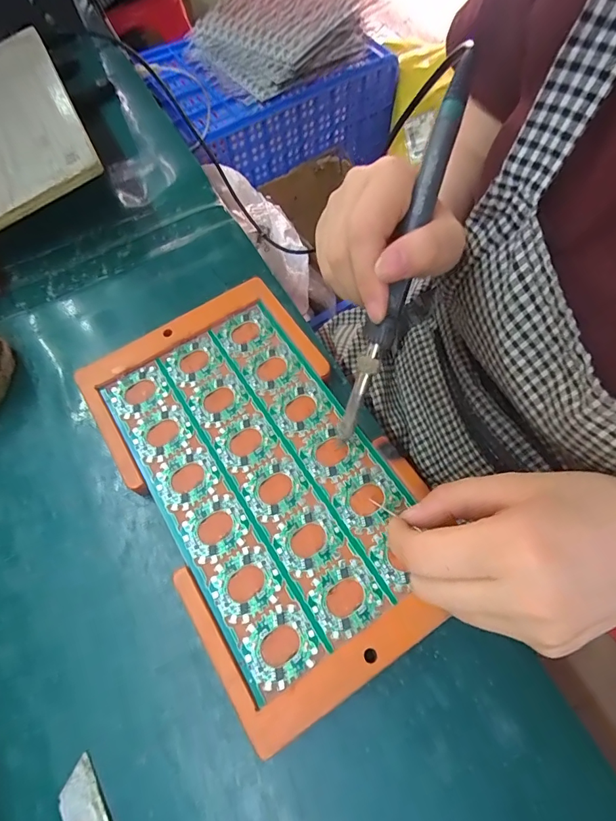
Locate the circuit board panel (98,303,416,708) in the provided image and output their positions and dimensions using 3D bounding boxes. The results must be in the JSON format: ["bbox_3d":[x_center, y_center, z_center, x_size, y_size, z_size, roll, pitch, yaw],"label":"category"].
[{"bbox_3d":[-0.028,0.032,0.251,0.121,0.004,0.200,-32,68,-12],"label":"circuit board panel"}]

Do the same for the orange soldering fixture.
[{"bbox_3d":[-0.028,0.031,0.249,0.136,0.007,0.236,-31,68,-11],"label":"orange soldering fixture"}]

